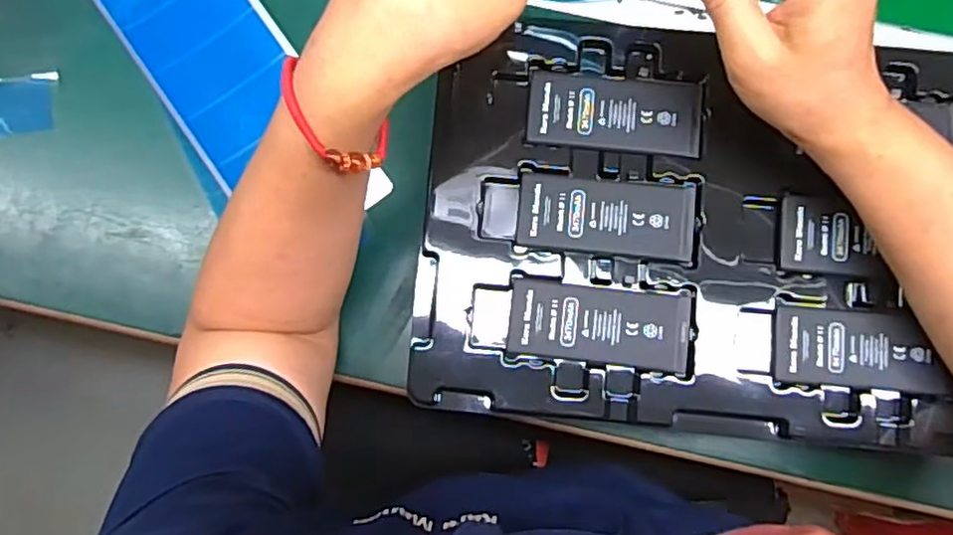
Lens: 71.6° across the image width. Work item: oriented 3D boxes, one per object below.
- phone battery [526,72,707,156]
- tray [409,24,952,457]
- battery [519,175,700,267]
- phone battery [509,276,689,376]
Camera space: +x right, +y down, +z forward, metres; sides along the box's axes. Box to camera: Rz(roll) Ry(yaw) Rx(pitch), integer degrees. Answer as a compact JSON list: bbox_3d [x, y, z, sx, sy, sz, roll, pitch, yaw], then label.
[{"bbox_3d":[0.082,-0.091,0.389,0.100,0.004,0.044,6,82,1],"label":"phone battery"},{"bbox_3d":[0.132,-0.022,0.381,0.322,0.015,0.227,5,82,0],"label":"tray"},{"bbox_3d":[0.075,-0.030,0.379,0.100,0.004,0.045,5,82,1],"label":"battery"},{"bbox_3d":[0.070,0.032,0.372,0.100,0.004,0.045,8,82,1],"label":"phone battery"}]

